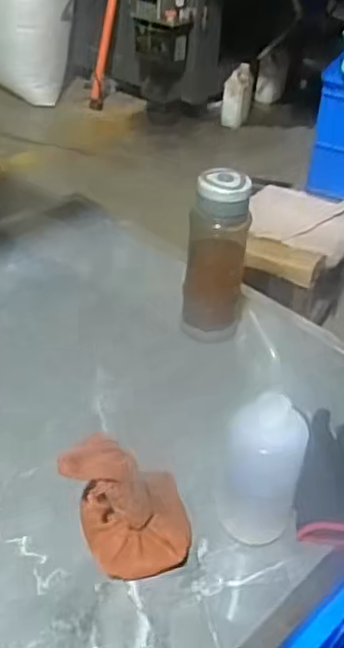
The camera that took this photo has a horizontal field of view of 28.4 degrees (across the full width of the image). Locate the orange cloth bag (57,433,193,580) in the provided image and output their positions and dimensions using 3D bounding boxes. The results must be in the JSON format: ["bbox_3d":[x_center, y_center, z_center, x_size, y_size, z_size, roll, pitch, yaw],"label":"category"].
[{"bbox_3d":[-0.039,0.171,0.631,0.115,0.112,0.087,-4,38,-10],"label":"orange cloth bag"}]

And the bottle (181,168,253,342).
[{"bbox_3d":[0.059,-0.089,0.890,0.078,0.223,0.080,5,37,3],"label":"bottle"}]

